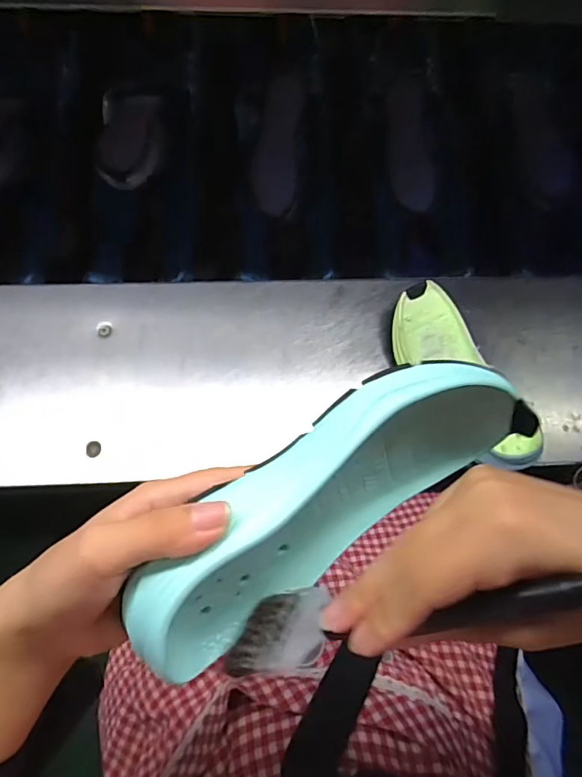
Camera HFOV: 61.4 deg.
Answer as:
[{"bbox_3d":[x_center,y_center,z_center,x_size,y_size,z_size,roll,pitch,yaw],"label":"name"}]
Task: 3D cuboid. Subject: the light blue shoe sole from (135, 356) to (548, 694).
[{"bbox_3d":[0.024,0.053,0.243,0.212,0.094,0.045,-30,41,-20],"label":"light blue shoe sole"}]

